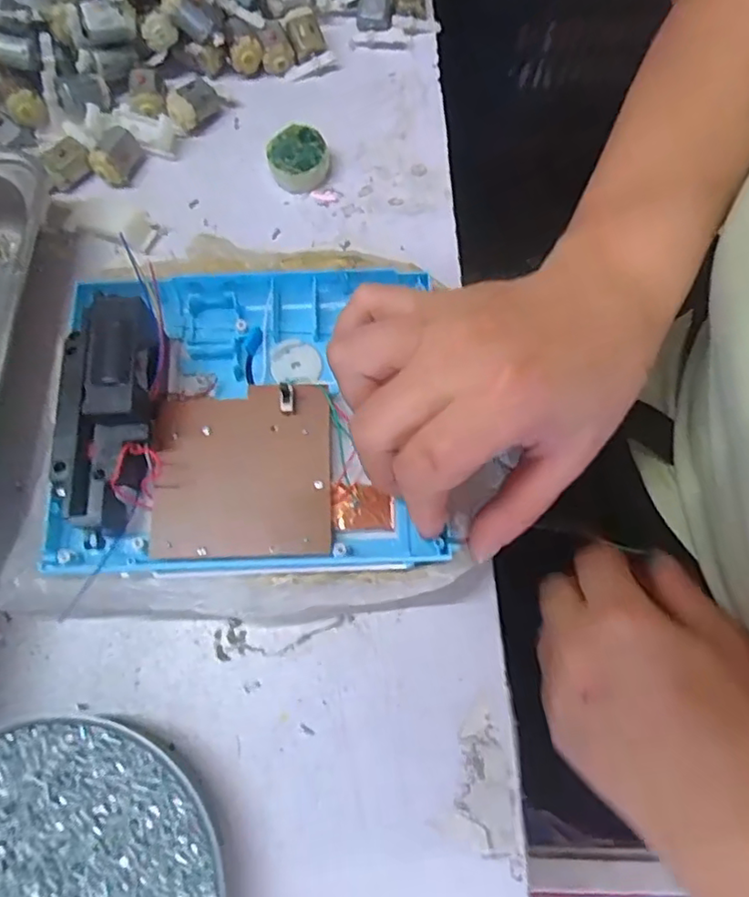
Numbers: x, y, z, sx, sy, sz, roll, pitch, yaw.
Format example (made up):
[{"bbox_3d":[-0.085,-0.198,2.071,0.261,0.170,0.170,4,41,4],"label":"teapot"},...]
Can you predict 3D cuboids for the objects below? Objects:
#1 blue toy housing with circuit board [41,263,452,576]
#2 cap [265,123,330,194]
[{"bbox_3d":[-0.051,-0.014,0.250,0.159,0.041,0.140,-2,74,-2],"label":"blue toy housing with circuit board"},{"bbox_3d":[-0.042,-0.161,0.335,0.029,0.018,0.030,0,74,-2],"label":"cap"}]

